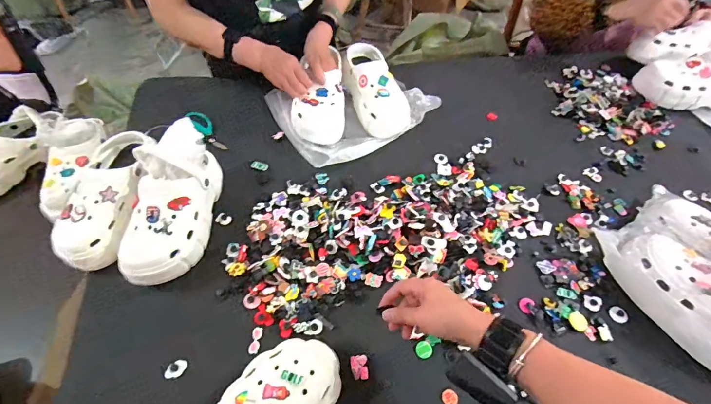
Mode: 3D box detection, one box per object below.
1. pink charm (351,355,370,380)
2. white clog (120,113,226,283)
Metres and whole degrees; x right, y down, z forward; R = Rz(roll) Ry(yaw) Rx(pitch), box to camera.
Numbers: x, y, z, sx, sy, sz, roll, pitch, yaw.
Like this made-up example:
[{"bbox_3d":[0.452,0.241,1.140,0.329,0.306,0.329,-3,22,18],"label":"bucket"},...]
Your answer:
[{"bbox_3d":[0.007,0.246,0.546,0.024,0.013,0.033,-8,57,-8],"label":"pink charm"},{"bbox_3d":[-0.310,-0.001,0.627,0.121,0.120,0.270,-1,56,-4],"label":"white clog"}]

